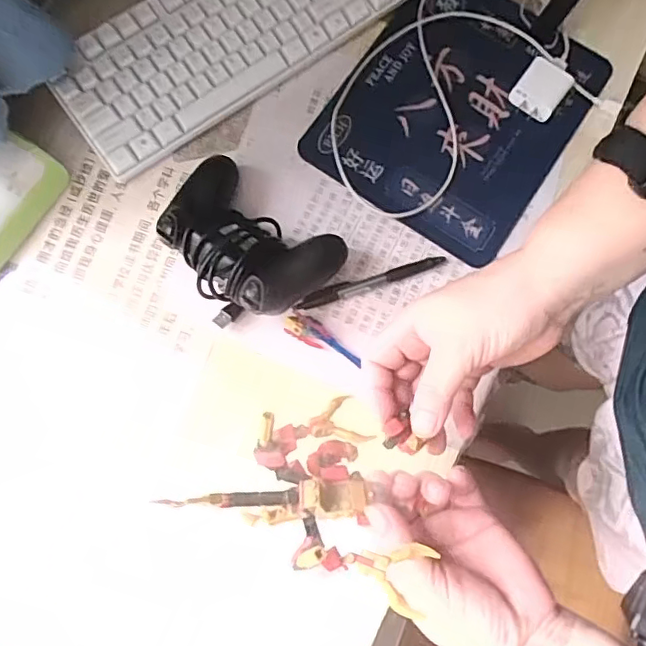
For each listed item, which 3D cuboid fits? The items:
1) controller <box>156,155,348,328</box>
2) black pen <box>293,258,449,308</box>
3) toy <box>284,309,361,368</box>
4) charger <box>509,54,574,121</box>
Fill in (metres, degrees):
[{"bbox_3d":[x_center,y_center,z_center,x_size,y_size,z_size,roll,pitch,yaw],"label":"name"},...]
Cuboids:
[{"bbox_3d":[-0.067,-0.063,0.463,0.148,0.071,0.110,38,82,6],"label":"controller"},{"bbox_3d":[0.042,-0.036,0.497,0.136,0.011,0.014,-17,80,-4],"label":"black pen"},{"bbox_3d":[0.002,0.012,0.476,0.069,0.018,0.023,27,81,4],"label":"toy"},{"bbox_3d":[0.205,-0.221,0.525,0.045,0.020,0.047,35,81,5],"label":"charger"}]

